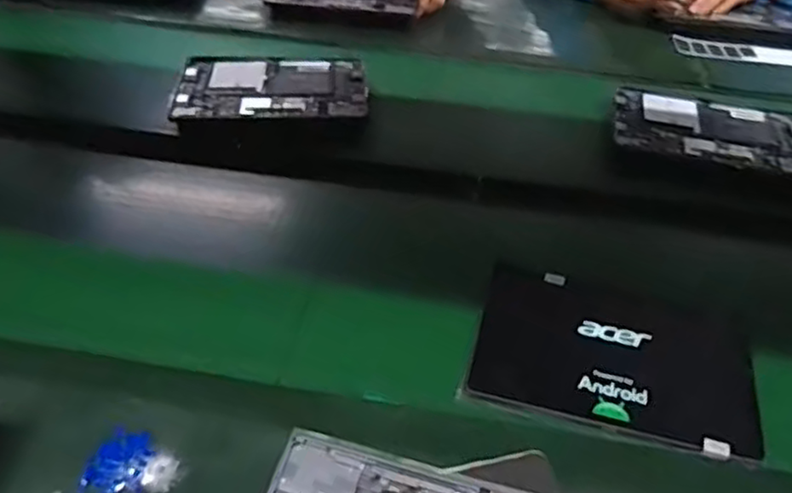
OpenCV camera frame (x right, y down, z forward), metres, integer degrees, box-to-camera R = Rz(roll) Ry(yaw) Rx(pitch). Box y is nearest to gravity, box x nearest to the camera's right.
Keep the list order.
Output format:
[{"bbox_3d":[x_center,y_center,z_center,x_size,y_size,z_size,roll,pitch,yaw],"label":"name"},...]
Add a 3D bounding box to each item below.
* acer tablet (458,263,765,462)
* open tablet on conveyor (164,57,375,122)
[{"bbox_3d":[0.202,0.102,0.624,0.250,0.016,0.161,13,45,11],"label":"acer tablet"},{"bbox_3d":[-0.167,-0.220,0.918,0.252,0.009,0.162,0,44,-3],"label":"open tablet on conveyor"}]

